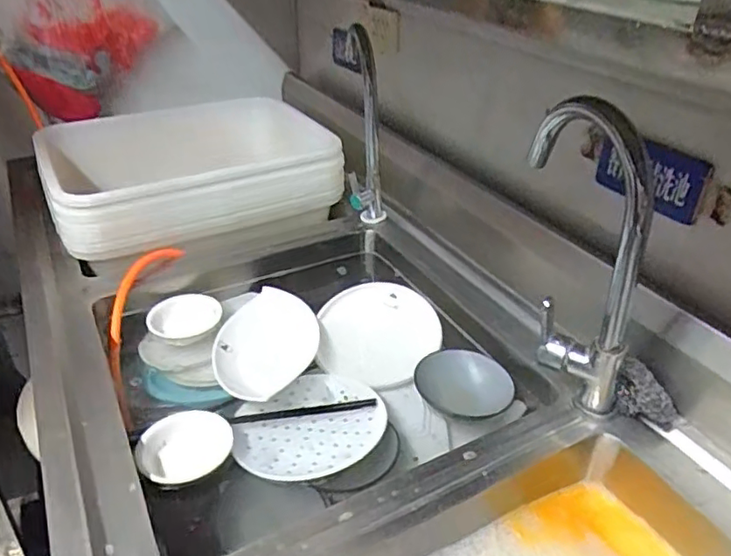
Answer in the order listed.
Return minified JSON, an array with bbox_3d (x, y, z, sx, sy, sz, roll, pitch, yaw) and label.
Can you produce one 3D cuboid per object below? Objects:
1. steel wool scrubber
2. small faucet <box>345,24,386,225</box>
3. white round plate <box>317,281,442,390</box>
[{"bbox_3d":[0.331,0.140,0.690,0.034,0.063,0.075,-24,41,-34],"label":"steel wool scrubber"},{"bbox_3d":[0.001,-0.288,1.108,0.069,0.322,0.193,0,33,-3],"label":"small faucet"},{"bbox_3d":[0.023,0.091,0.944,0.186,0.160,0.017,-4,-2,1],"label":"white round plate"}]

